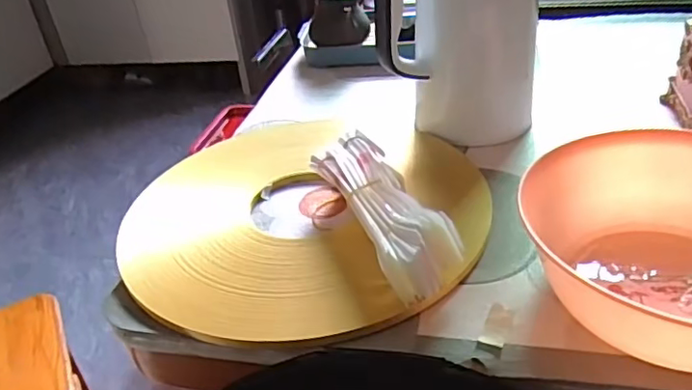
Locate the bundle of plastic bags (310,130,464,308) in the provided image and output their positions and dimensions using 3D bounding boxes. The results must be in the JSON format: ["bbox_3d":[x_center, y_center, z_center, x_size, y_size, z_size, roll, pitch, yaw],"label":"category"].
[{"bbox_3d":[0.033,0.011,0.558,0.077,0.067,0.218,-16,35,-13],"label":"bundle of plastic bags"}]

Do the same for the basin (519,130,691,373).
[{"bbox_3d":[0.261,0.032,0.473,0.196,0.084,0.221,-21,36,-21],"label":"basin"}]

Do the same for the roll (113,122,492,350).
[{"bbox_3d":[-0.047,0.010,0.623,0.372,0.011,0.360,-5,34,3],"label":"roll"}]

